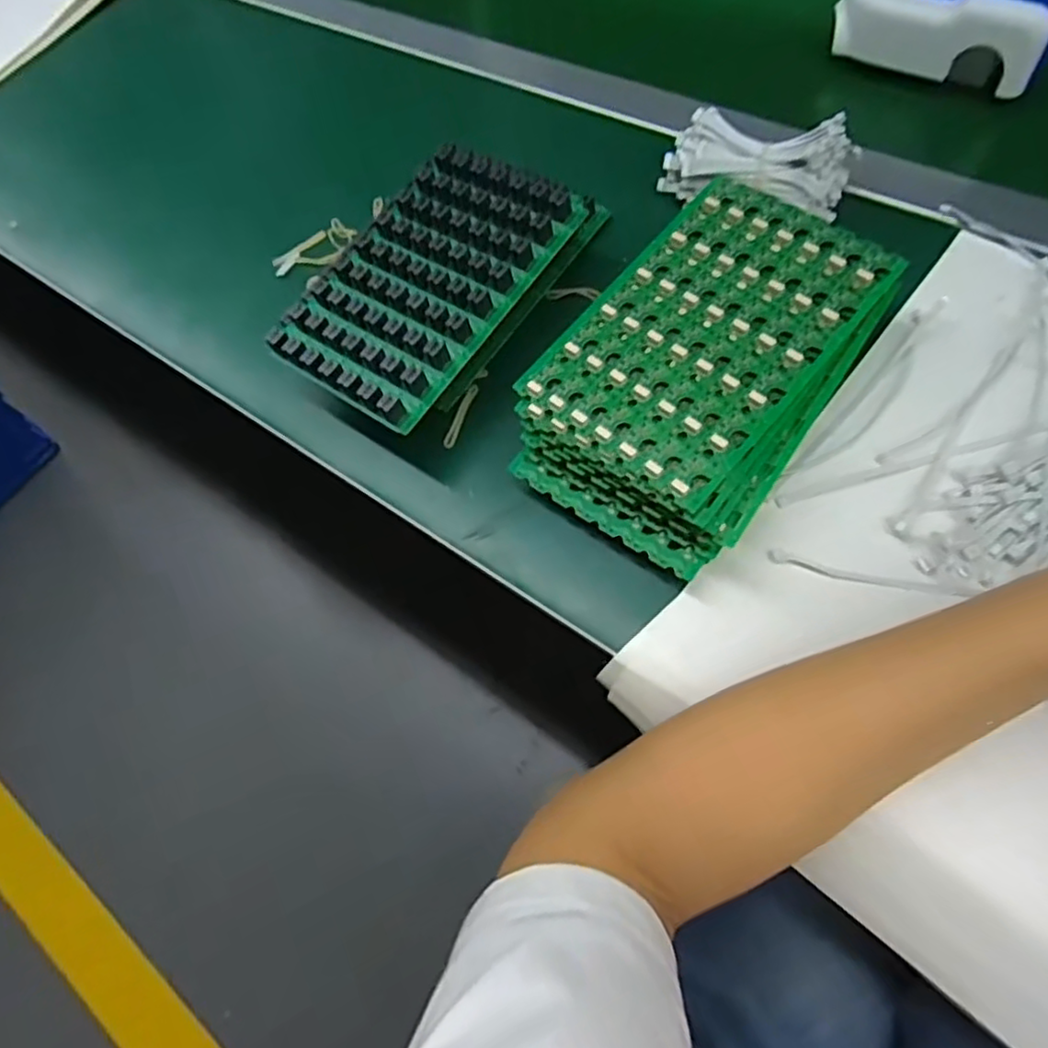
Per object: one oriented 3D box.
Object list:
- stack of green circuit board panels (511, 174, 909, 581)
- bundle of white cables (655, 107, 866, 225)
[{"bbox_3d":[0.099,-0.090,0.374,0.137,0.058,0.209,34,76,22],"label":"stack of green circuit board panels"},{"bbox_3d":[0.154,-0.238,0.437,0.117,0.044,0.050,16,70,16],"label":"bundle of white cables"}]

